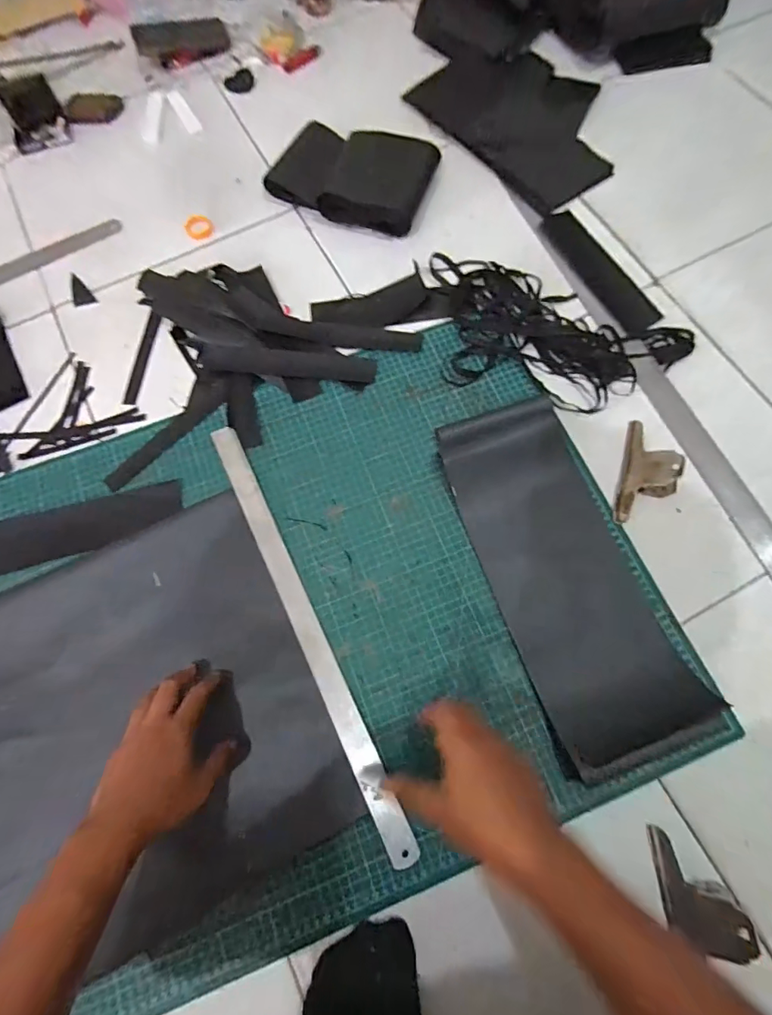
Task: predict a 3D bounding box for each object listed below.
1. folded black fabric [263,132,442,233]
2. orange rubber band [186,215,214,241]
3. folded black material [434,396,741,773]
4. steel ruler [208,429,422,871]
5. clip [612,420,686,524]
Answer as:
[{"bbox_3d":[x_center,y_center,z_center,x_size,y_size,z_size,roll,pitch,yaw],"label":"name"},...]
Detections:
[{"bbox_3d":[-0.007,-0.494,0.687,0.142,0.044,0.170,16,74,7],"label":"folded black fabric"},{"bbox_3d":[-0.293,-0.440,0.708,0.041,0.009,0.044,-1,72,2],"label":"orange rubber band"},{"bbox_3d":[0.199,0.066,0.514,0.169,0.028,0.403,-21,73,-5],"label":"folded black material"},{"bbox_3d":[-0.093,0.125,0.516,0.030,0.009,0.518,-26,73,-6],"label":"steel ruler"},{"bbox_3d":[0.323,-0.044,0.541,0.064,0.039,0.138,18,74,7],"label":"clip"}]

